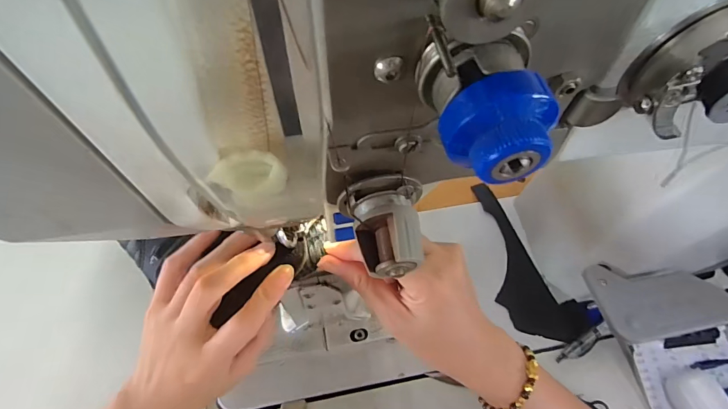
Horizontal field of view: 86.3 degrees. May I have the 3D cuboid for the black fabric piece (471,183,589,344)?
[{"bbox_3d":[0.169,0.068,0.453,0.075,0.013,0.198,-23,57,-16],"label":"black fabric piece"}]

